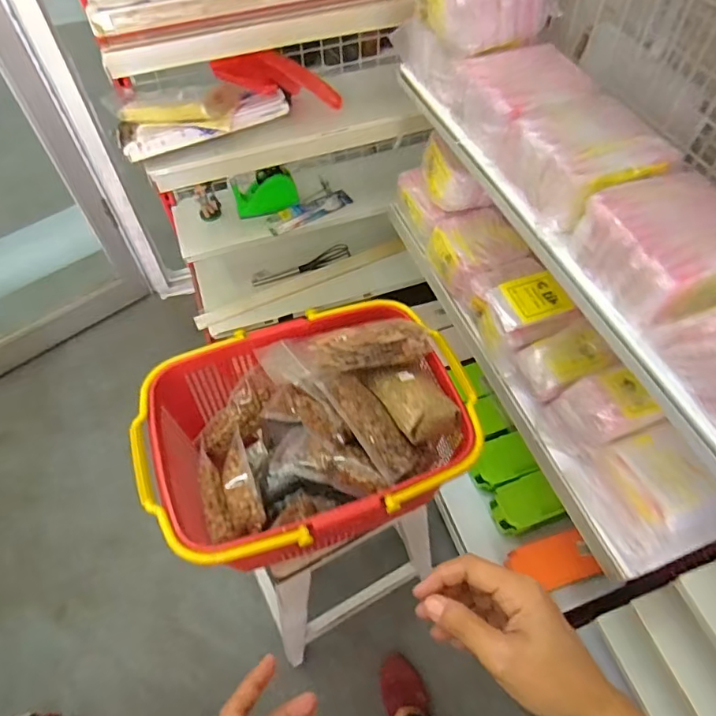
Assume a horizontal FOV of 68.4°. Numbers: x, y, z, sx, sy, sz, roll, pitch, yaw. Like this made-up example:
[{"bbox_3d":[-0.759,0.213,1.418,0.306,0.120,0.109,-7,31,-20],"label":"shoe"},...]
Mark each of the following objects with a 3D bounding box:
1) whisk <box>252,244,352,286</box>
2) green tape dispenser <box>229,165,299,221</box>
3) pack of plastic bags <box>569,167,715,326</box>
[{"bbox_3d":[-0.169,-0.276,1.590,0.303,0.043,0.038,-21,58,-12],"label":"whisk"},{"bbox_3d":[-0.242,-0.433,1.382,0.167,0.097,0.068,-14,57,-8],"label":"green tape dispenser"},{"bbox_3d":[0.375,-0.134,0.630,0.165,0.081,0.172,-18,57,-10],"label":"pack of plastic bags"}]

